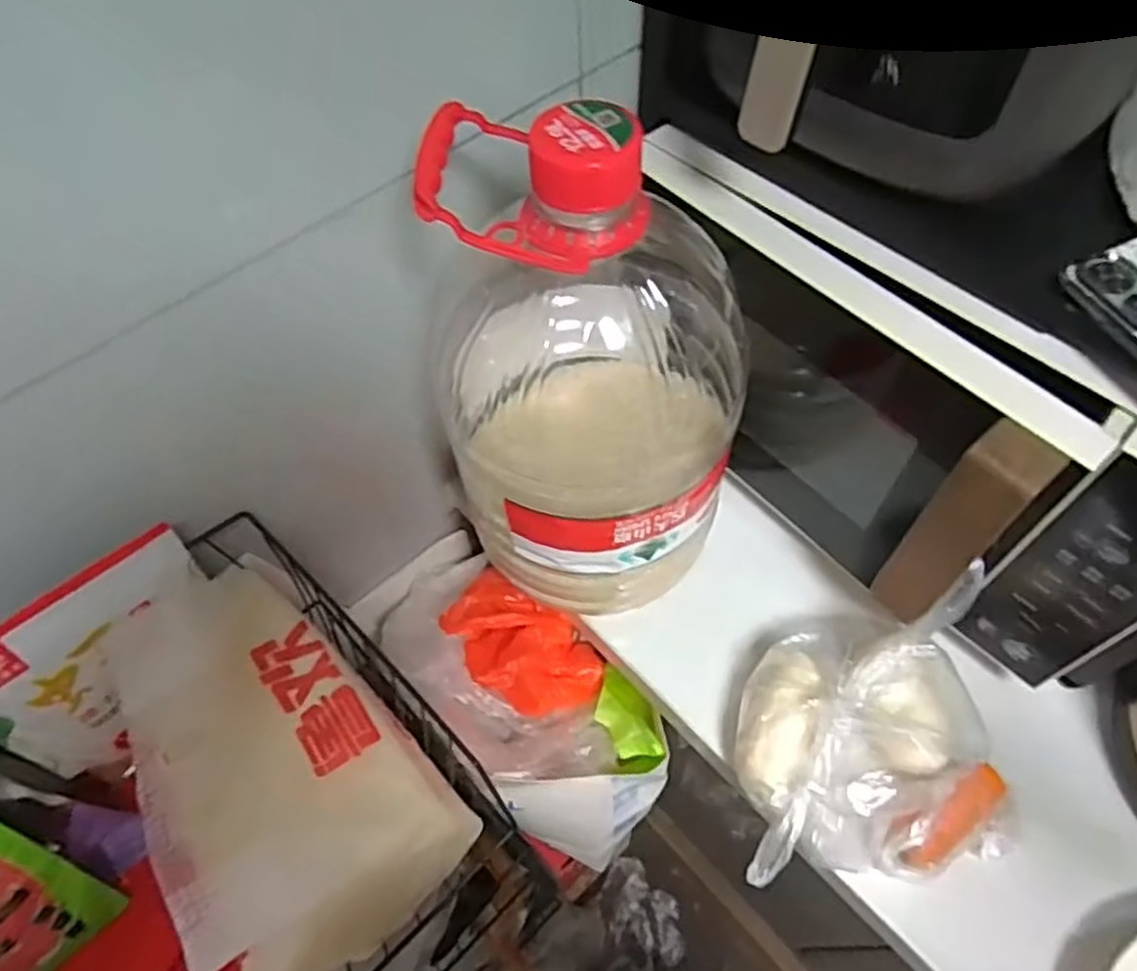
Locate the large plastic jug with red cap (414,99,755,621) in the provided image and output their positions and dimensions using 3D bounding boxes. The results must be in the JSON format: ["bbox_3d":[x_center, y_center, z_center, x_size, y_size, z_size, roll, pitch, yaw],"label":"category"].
[{"bbox_3d":[0.021,-0.061,0.536,0.206,0.378,0.168,-4,58,0],"label":"large plastic jug with red cap"}]

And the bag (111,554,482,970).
[{"bbox_3d":[-0.213,0.205,0.539,0.168,0.126,0.260,-40,65,-20],"label":"bag"}]

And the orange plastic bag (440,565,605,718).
[{"bbox_3d":[-0.046,0.161,0.731,0.152,0.089,0.100,30,64,19],"label":"orange plastic bag"}]

